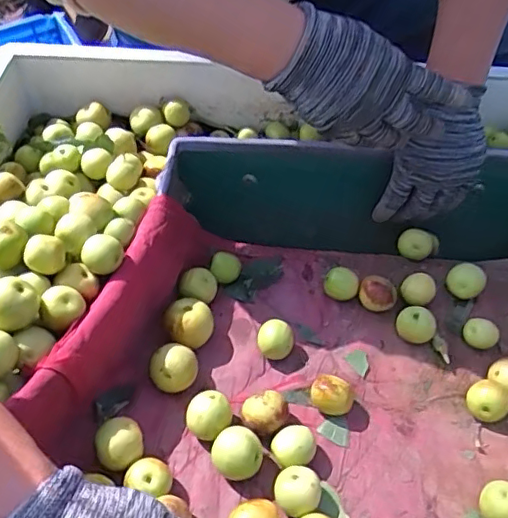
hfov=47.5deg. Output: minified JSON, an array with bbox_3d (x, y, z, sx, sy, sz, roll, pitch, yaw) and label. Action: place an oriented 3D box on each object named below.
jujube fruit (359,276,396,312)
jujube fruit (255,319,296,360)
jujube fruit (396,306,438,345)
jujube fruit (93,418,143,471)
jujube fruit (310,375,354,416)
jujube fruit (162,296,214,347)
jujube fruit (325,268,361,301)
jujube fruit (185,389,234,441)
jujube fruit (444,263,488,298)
[{"bbox_3d":[0.113,0.034,0.530,0.032,0.031,0.028,21,56,14],"label":"jujube fruit"},{"bbox_3d":[0.019,0.072,0.498,0.031,0.025,0.029,1,54,-1],"label":"jujube fruit"},{"bbox_3d":[0.144,0.058,0.508,0.034,0.025,0.026,11,54,7],"label":"jujube fruit"},{"bbox_3d":[-0.097,0.137,0.422,0.032,0.031,0.035,1,54,-1],"label":"jujube fruit"},{"bbox_3d":[0.062,0.110,0.461,0.033,0.029,0.024,16,55,10],"label":"jujube fruit"},{"bbox_3d":[-0.055,0.058,0.497,0.040,0.039,0.043,1,54,-1],"label":"jujube fruit"},{"bbox_3d":[0.081,0.026,0.540,0.031,0.030,0.024,19,56,12],"label":"jujube fruit"},{"bbox_3d":[-0.033,0.122,0.445,0.034,0.029,0.032,1,54,-1],"label":"jujube fruit"},{"bbox_3d":[0.197,0.022,0.540,0.032,0.026,0.027,34,60,21],"label":"jujube fruit"}]

